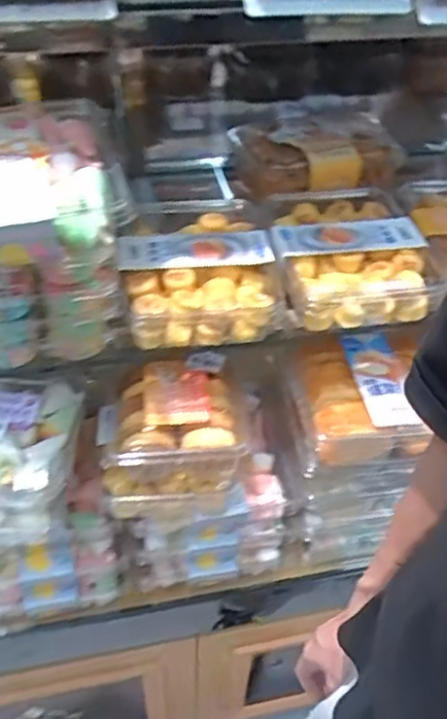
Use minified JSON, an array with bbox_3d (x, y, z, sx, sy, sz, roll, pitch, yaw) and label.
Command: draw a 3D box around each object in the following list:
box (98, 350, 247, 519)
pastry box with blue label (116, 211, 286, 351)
[{"bbox_3d":[-0.060,0.084,0.739,0.151,0.096,0.139,-6,43,-9],"label":"box"},{"bbox_3d":[-0.028,-0.088,0.718,0.171,0.061,0.183,-9,44,-12],"label":"pastry box with blue label"}]

